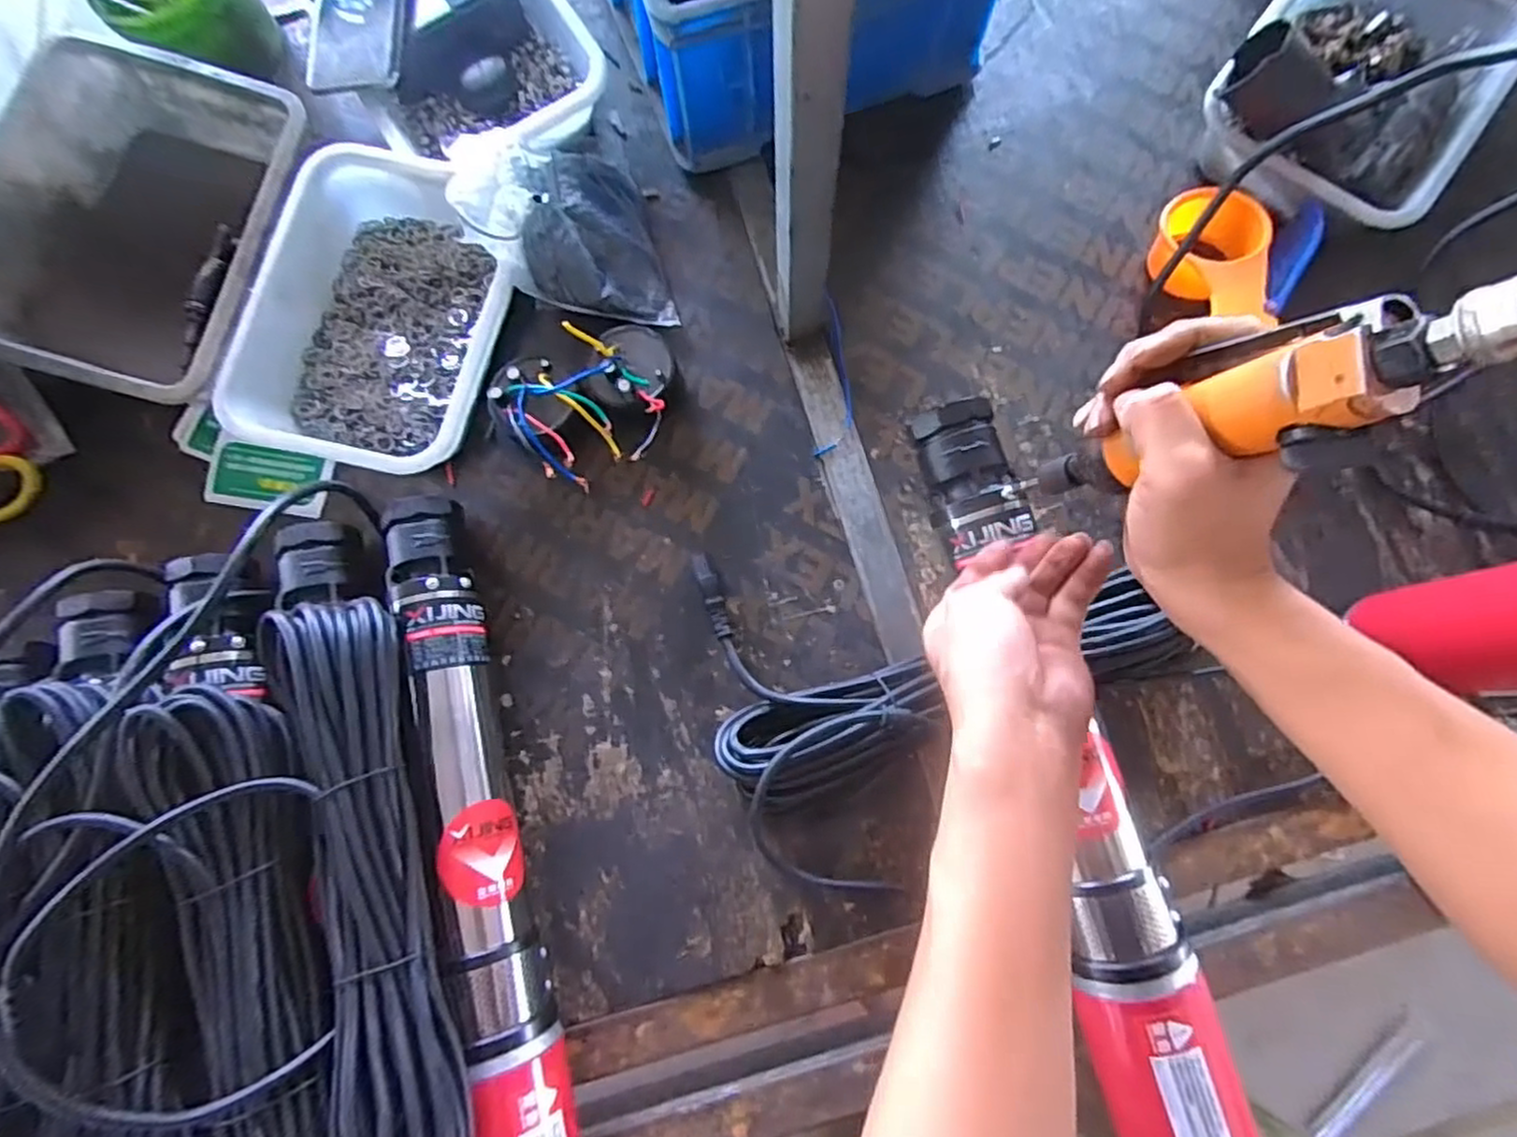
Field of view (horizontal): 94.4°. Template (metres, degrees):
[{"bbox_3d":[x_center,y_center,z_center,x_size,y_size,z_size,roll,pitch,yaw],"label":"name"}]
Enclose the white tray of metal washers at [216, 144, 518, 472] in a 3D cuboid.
[{"bbox_3d":[-0.290,-0.195,0.552,0.194,0.070,0.244,19,79,6],"label":"white tray of metal washers"}]

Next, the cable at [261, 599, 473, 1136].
[{"bbox_3d":[-0.230,0.181,0.410,0.071,0.075,0.336,-18,77,-2],"label":"cable"}]

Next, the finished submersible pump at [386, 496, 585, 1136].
[{"bbox_3d":[-0.177,0.199,0.457,0.071,0.072,0.520,-13,77,-1],"label":"finished submersible pump"}]

